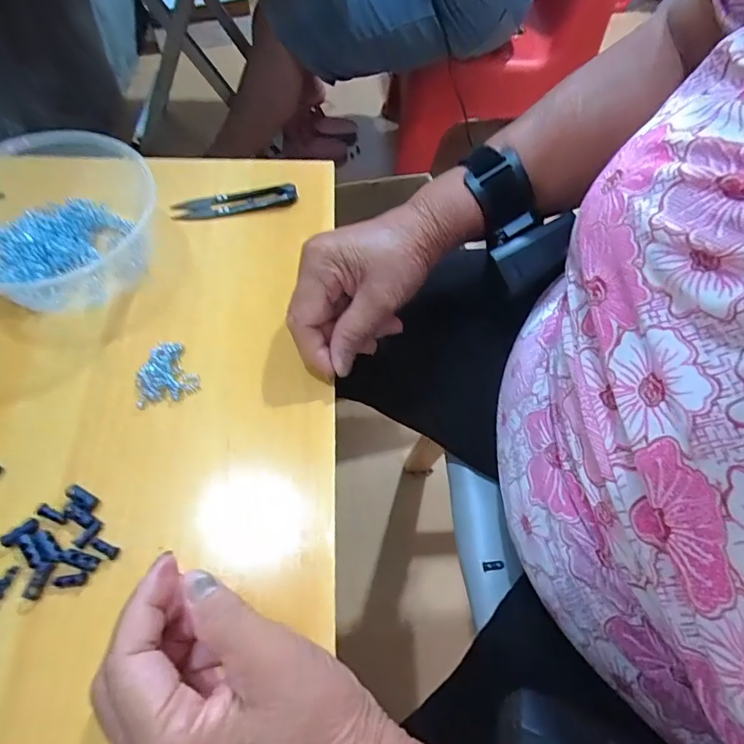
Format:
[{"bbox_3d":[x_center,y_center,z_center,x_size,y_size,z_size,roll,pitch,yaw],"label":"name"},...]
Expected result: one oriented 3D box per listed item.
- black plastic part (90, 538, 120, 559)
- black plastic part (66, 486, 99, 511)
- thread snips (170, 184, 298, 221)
[{"bbox_3d":[-0.150,0.099,0.265,0.016,0.004,0.007,19,62,8],"label":"black plastic part"},{"bbox_3d":[-0.170,0.073,0.276,0.019,0.004,0.008,27,63,12],"label":"black plastic part"},{"bbox_3d":[-0.116,-0.144,0.400,0.103,0.013,0.023,-10,62,-8],"label":"thread snips"}]

